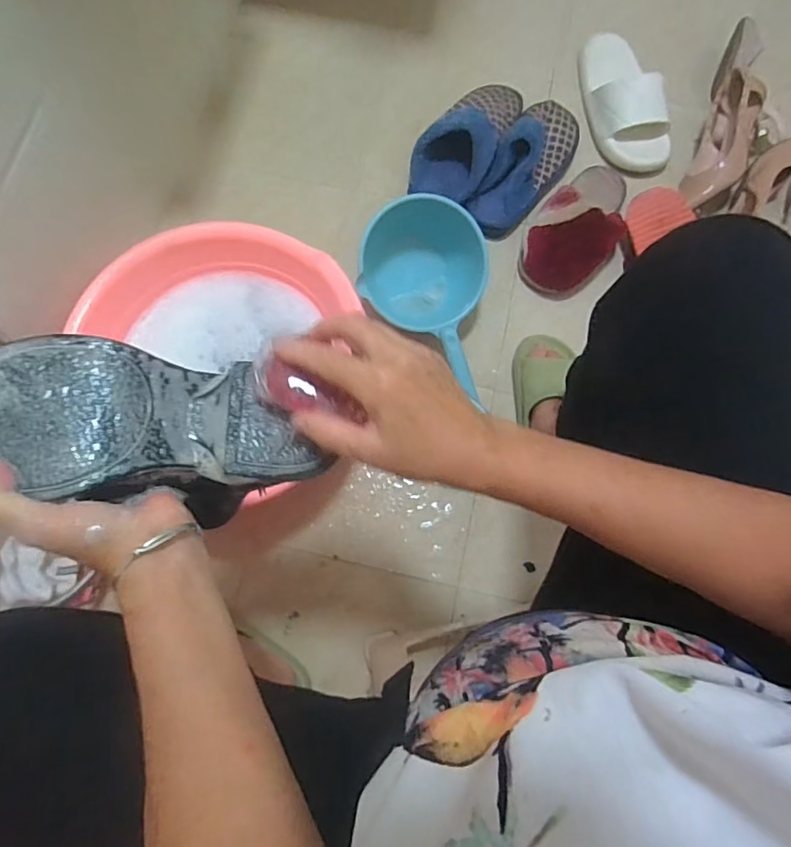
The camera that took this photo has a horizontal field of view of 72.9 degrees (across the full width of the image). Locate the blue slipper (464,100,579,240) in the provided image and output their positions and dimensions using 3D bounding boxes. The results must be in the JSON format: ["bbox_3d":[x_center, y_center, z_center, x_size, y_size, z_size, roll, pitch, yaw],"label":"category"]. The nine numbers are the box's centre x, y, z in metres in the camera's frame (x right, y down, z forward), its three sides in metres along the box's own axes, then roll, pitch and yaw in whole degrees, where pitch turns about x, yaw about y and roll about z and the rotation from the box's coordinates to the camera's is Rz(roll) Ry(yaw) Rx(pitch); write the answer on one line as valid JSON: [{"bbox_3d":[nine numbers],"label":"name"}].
[{"bbox_3d":[0.220,-0.436,0.893,0.106,0.089,0.256,36,78,8],"label":"blue slipper"}]

